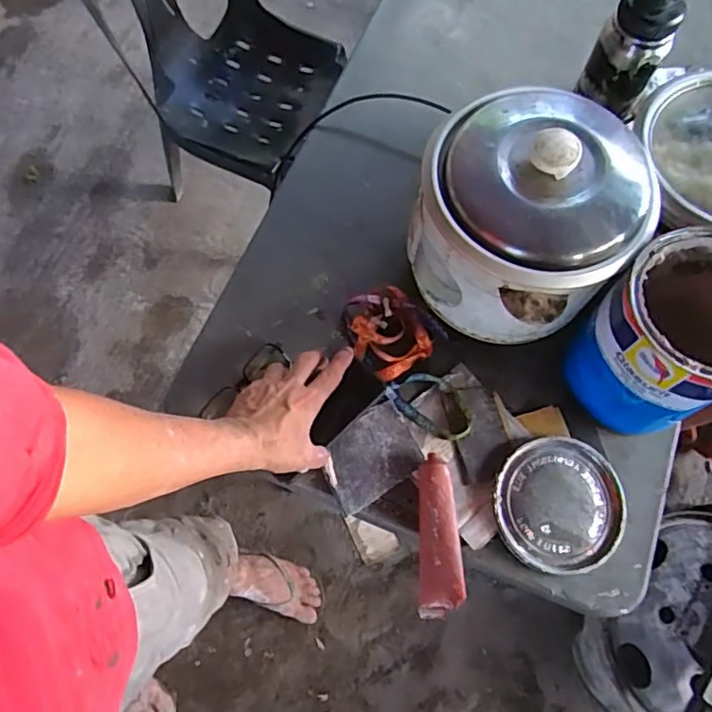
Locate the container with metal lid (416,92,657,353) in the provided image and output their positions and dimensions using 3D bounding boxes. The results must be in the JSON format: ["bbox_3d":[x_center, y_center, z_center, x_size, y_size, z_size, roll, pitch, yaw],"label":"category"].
[{"bbox_3d":[0.187,-0.155,0.644,0.219,0.194,0.217,1,72,-2],"label":"container with metal lid"}]

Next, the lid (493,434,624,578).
[{"bbox_3d":[0.234,0.170,0.665,0.148,0.014,0.146,1,72,-2],"label":"lid"}]

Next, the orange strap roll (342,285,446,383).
[{"bbox_3d":[0.042,-0.036,0.725,0.104,0.021,0.108,1,72,-2],"label":"orange strap roll"}]

